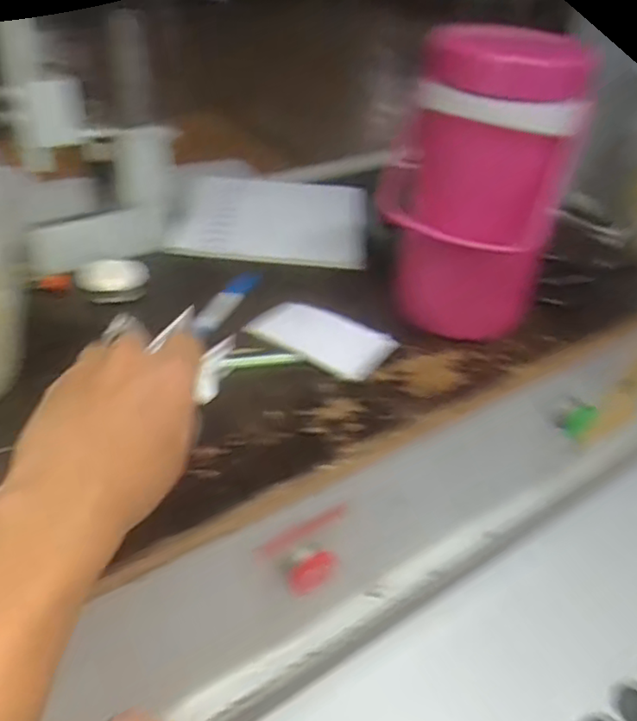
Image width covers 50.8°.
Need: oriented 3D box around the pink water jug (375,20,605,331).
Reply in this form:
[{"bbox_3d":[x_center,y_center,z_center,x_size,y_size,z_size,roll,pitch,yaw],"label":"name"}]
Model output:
[{"bbox_3d":[0.126,-0.140,0.559,0.132,0.233,0.159,12,40,8],"label":"pink water jug"}]

